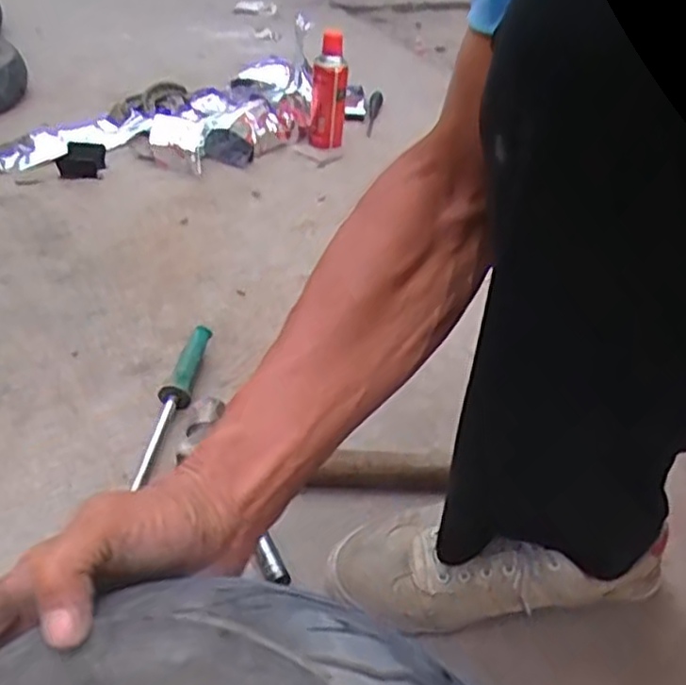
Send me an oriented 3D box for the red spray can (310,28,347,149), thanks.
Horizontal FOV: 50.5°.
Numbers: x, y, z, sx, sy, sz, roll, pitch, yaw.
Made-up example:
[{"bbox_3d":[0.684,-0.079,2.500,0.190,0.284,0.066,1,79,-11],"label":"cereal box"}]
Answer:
[{"bbox_3d":[-0.024,-0.418,1.226,0.058,0.189,0.048,6,37,-1],"label":"red spray can"}]

